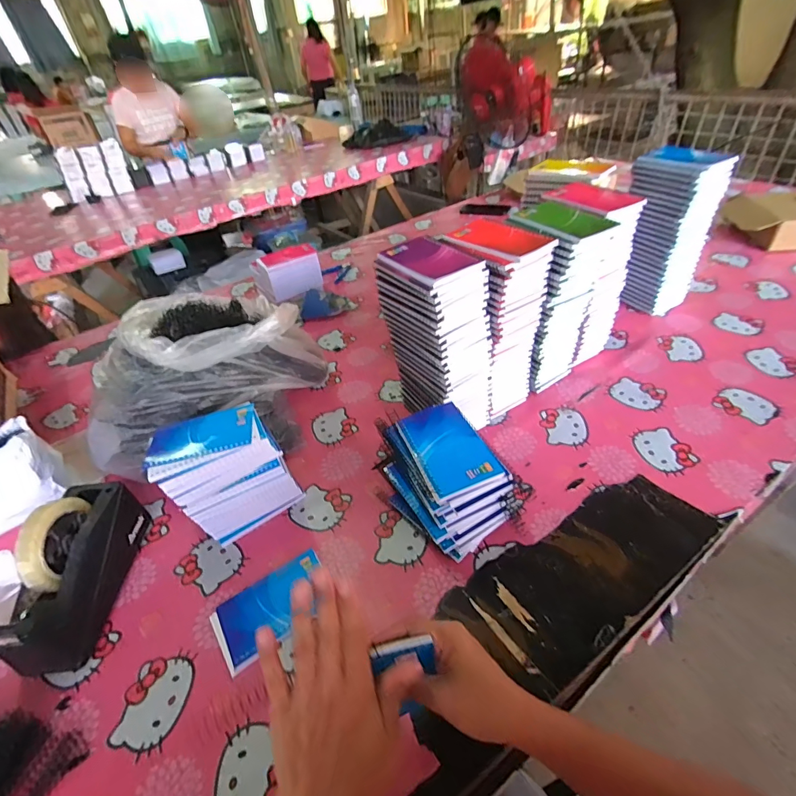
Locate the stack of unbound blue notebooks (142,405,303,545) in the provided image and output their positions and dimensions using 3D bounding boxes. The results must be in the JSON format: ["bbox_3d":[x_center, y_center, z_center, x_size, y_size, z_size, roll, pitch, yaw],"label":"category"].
[{"bbox_3d":[-0.233,0.101,0.583,0.151,0.150,0.099,-24,44,-18],"label":"stack of unbound blue notebooks"}]

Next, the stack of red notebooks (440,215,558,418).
[{"bbox_3d":[0.151,-0.110,0.671,0.110,0.293,0.130,-26,44,-20],"label":"stack of red notebooks"}]

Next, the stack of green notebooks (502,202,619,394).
[{"bbox_3d":[0.242,-0.143,0.684,0.112,0.288,0.128,-30,46,-24],"label":"stack of green notebooks"}]

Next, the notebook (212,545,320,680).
[{"bbox_3d":[-0.150,0.250,0.511,0.137,0.007,0.085,-29,45,-23],"label":"notebook"}]

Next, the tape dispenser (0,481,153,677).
[{"bbox_3d":[-0.396,0.202,0.512,0.068,0.125,0.203,-6,41,2],"label":"tape dispenser"}]

